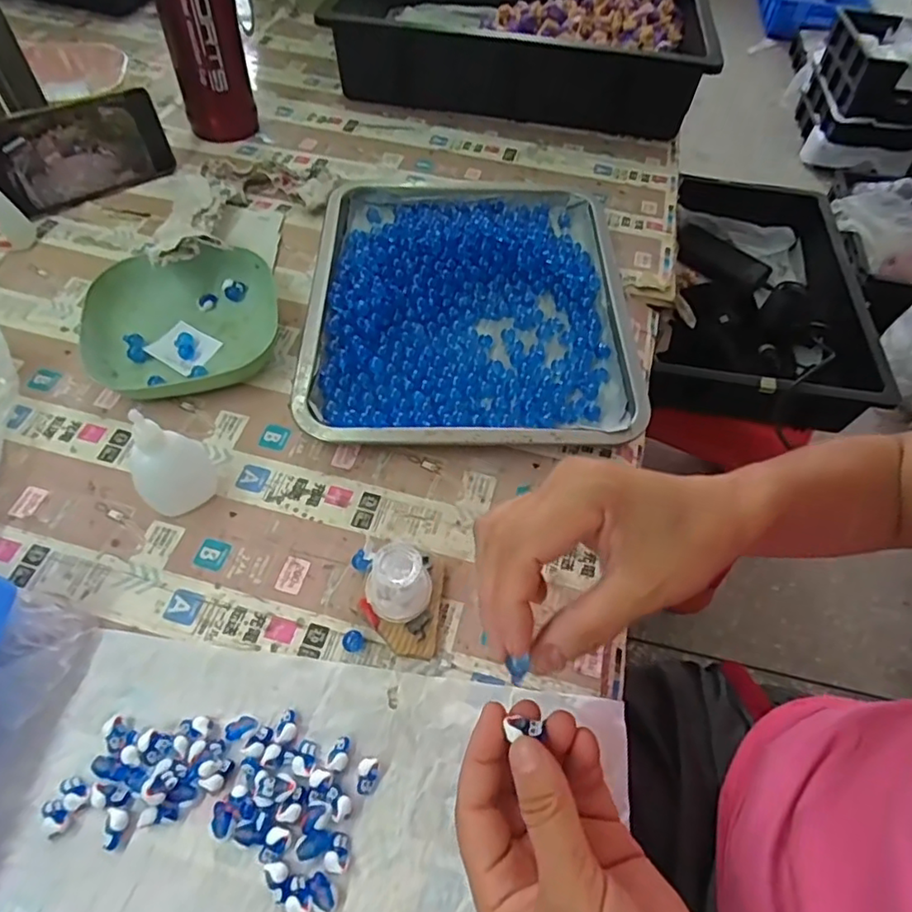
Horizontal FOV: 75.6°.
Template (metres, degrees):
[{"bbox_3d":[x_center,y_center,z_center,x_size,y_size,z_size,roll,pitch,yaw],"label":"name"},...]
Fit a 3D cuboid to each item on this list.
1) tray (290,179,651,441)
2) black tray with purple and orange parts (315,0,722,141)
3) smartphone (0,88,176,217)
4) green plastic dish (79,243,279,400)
[{"bbox_3d":[0.013,-0.136,0.508,0.266,0.033,0.305,1,56,-2],"label":"tray"},{"bbox_3d":[0.076,-0.555,0.768,0.464,0.088,0.309,13,53,1],"label":"black tray with purple and orange parts"},{"bbox_3d":[-0.355,-0.286,0.554,0.164,0.078,0.008,-36,48,-28],"label":"smartphone"},{"bbox_3d":[-0.219,-0.107,0.471,0.142,0.039,0.133,1,56,-2],"label":"green plastic dish"}]

